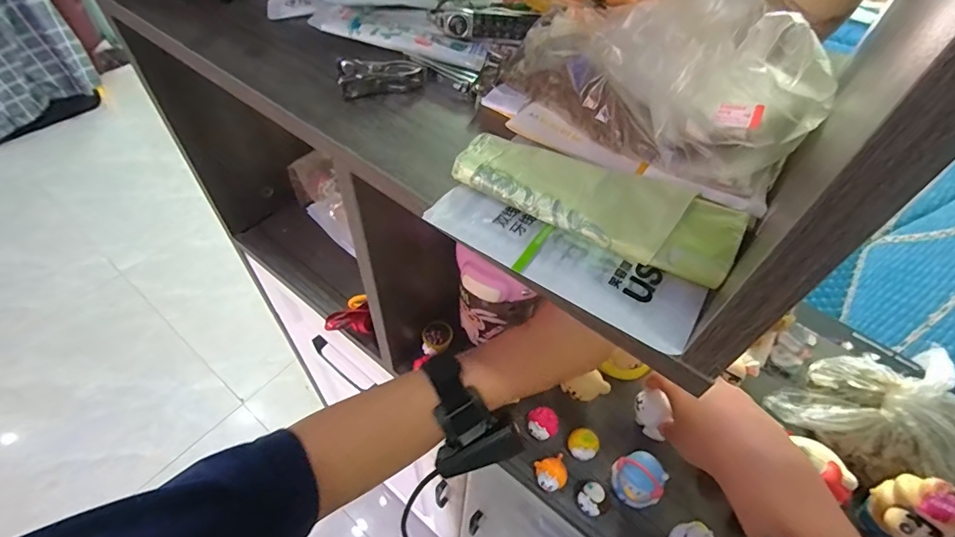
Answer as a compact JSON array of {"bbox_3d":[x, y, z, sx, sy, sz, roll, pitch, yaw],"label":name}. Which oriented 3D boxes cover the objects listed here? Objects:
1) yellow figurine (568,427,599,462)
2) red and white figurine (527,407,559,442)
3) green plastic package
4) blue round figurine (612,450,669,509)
[{"bbox_3d":[0.100,0.164,0.421,0.027,0.025,0.022,8,52,3],"label":"yellow figurine"},{"bbox_3d":[0.064,0.147,0.431,0.029,0.023,0.027,15,53,8],"label":"red and white figurine"},{"bbox_3d":[0.056,-0.032,0.221,0.136,0.021,0.043,24,54,14],"label":"green plastic package"},{"bbox_3d":[0.140,0.184,0.393,0.033,0.038,0.039,-9,53,-10],"label":"blue round figurine"}]

